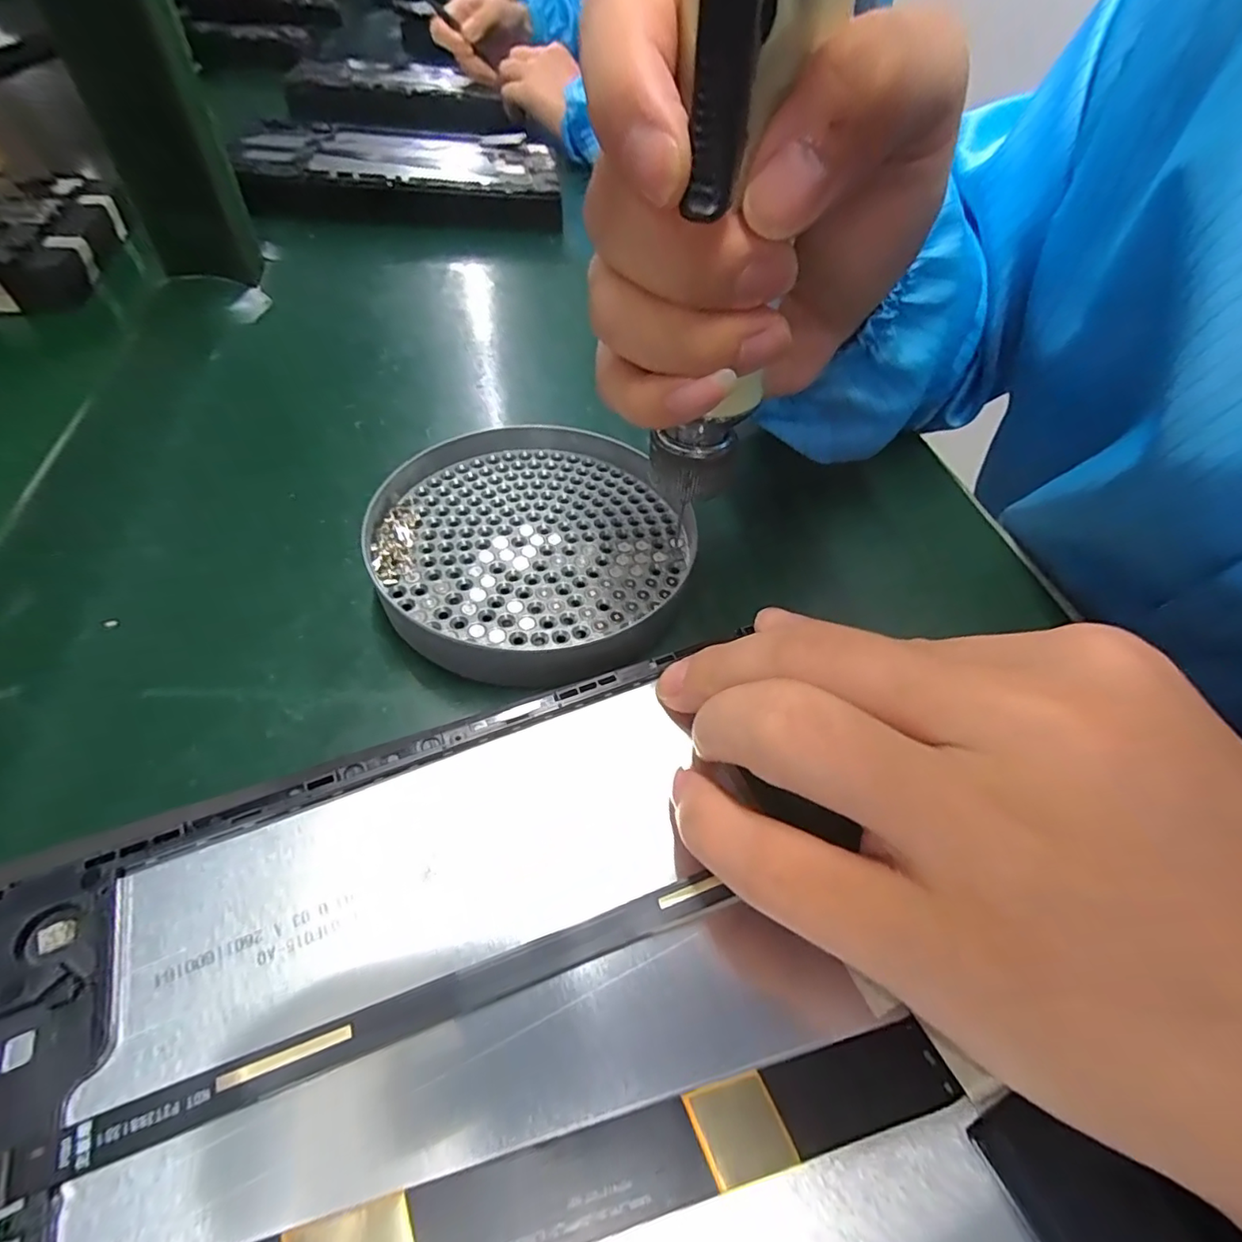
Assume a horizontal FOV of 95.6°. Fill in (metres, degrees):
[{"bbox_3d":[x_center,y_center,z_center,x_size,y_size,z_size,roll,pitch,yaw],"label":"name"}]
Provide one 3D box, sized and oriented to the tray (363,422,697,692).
[{"bbox_3d":[-0.032,-0.031,0.201,0.108,0.016,0.123,23,52,8],"label":"tray"}]

